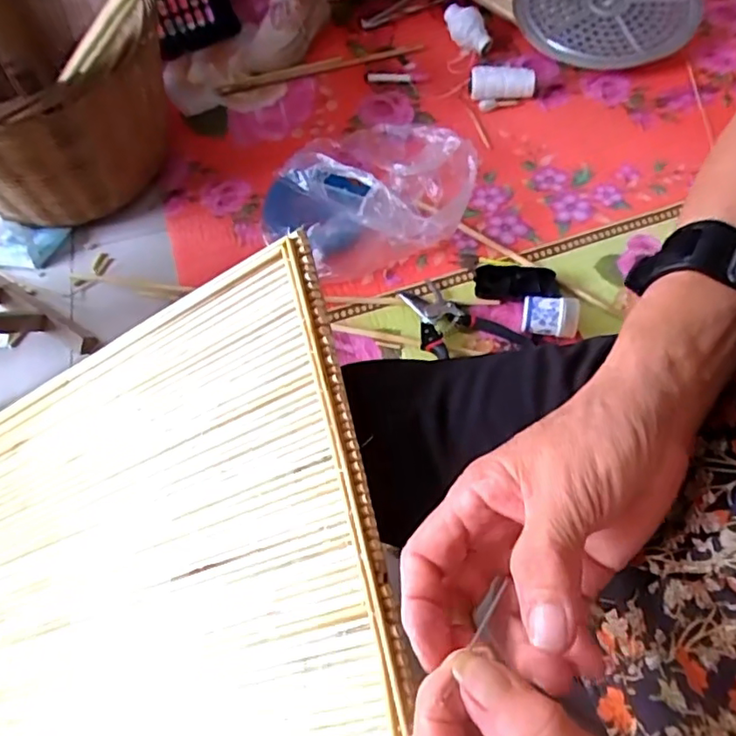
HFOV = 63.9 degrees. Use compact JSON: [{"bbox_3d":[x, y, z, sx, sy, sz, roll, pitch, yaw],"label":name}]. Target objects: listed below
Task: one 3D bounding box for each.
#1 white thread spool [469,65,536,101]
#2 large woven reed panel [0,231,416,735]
[{"bbox_3d":[0.239,-0.508,1.048,0.117,0.044,0.042,-4,59,2],"label":"white thread spool"},{"bbox_3d":[-0.202,0.187,0.433,0.473,0.024,0.436,-23,65,19],"label":"large woven reed panel"}]

